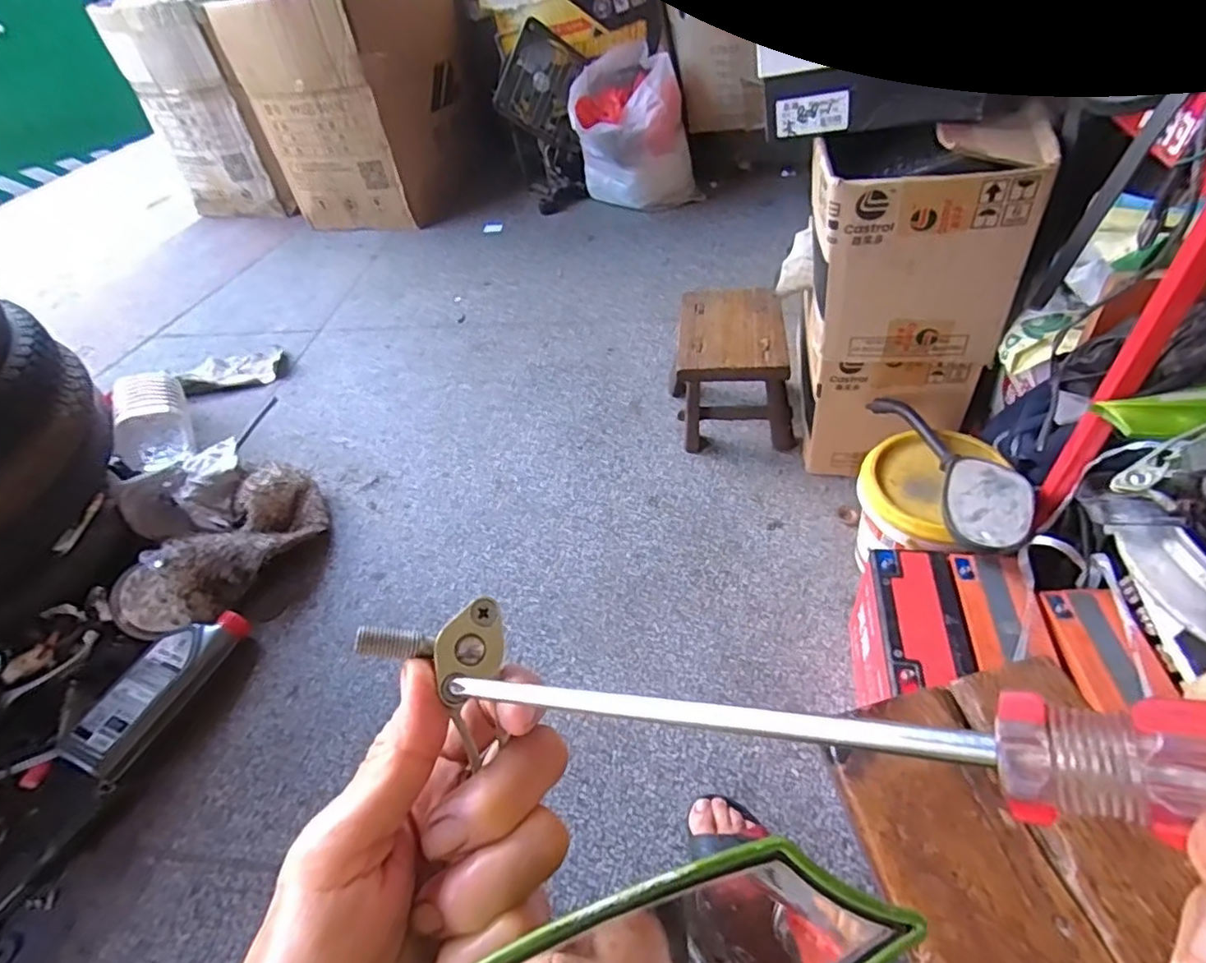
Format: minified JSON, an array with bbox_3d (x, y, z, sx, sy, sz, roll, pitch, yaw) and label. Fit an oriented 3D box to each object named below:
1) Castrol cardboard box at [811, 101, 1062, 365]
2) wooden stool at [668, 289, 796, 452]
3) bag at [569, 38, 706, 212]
[{"bbox_3d":[0.365,-0.287,0.739,0.227,0.229,0.163,8,49,16],"label":"Castrol cardboard box"},{"bbox_3d":[0.218,-0.189,1.060,0.178,0.193,0.231,-5,48,5],"label":"wooden stool"},{"bbox_3d":[0.072,-0.931,1.663,0.314,0.336,0.230,-14,47,-4],"label":"bag"}]

